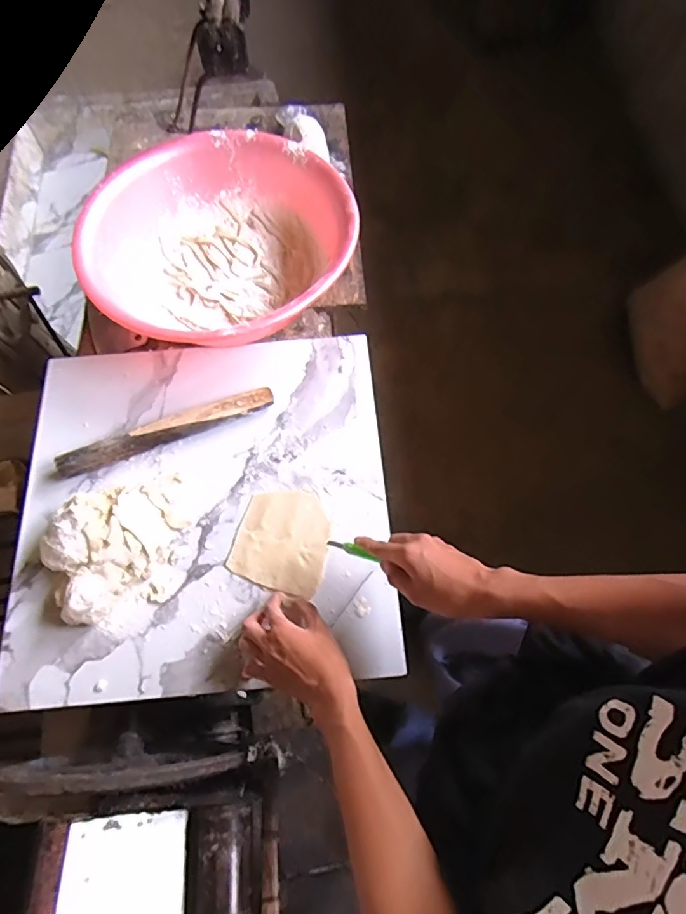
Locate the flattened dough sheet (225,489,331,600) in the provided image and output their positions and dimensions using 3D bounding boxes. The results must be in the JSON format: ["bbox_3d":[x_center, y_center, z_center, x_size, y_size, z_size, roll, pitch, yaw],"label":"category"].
[{"bbox_3d":[-0.079,0.106,0.660,0.119,0.013,0.129,13,73,6],"label":"flattened dough sheet"}]

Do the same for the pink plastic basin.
[{"bbox_3d":[-0.189,-0.326,0.791,0.387,0.137,0.381,-1,72,2],"label":"pink plastic basin"}]

